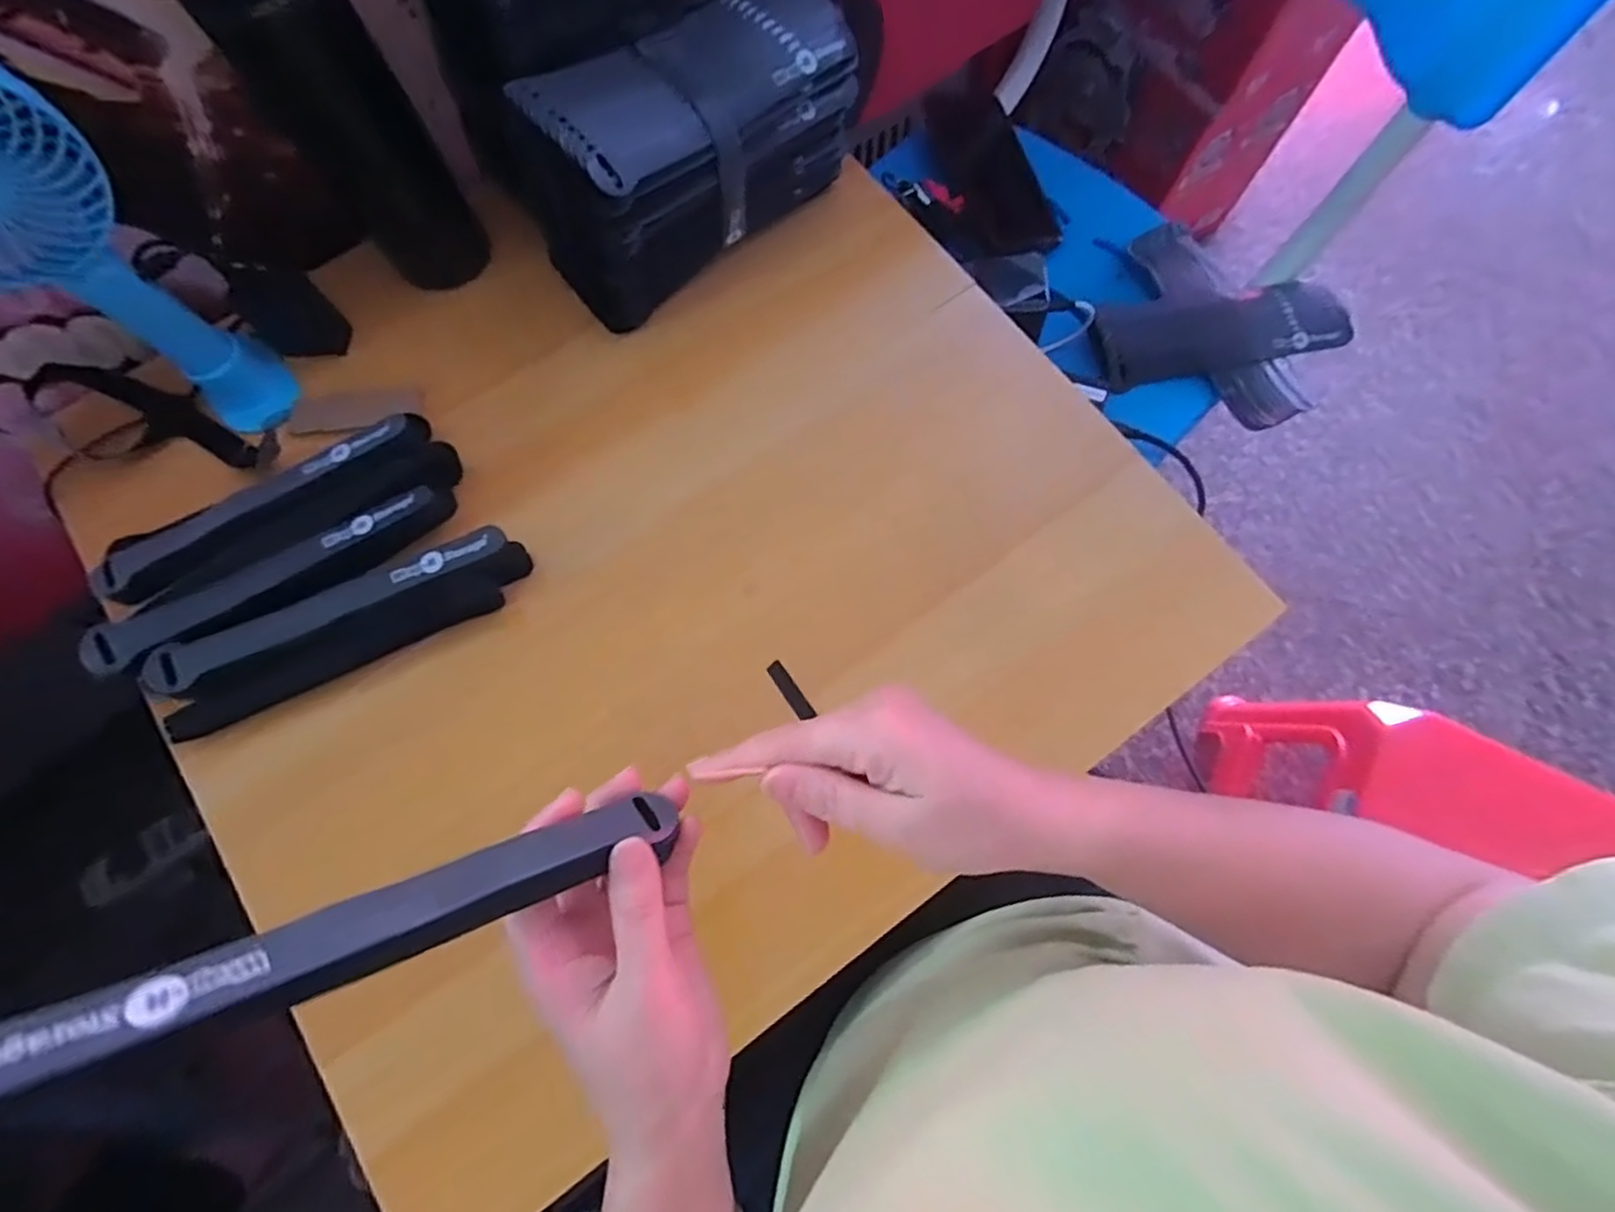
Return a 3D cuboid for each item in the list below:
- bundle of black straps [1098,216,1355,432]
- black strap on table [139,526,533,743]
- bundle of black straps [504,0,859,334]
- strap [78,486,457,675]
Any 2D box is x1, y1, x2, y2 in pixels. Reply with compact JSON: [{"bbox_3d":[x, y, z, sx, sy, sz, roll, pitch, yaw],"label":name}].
[{"bbox_3d":[0.334,-0.225,0.565,0.176,0.032,0.162,0,75,1],"label":"bundle of black straps"},{"bbox_3d":[-0.272,0.014,0.410,0.220,0.045,0.044,-24,75,-5],"label":"black strap on table"},{"bbox_3d":[-0.076,-0.306,0.460,0.229,0.123,0.105,-41,78,-9],"label":"bundle of black straps"},{"bbox_3d":[-0.309,-0.015,0.411,0.199,0.020,0.031,-27,83,-12],"label":"strap"}]

